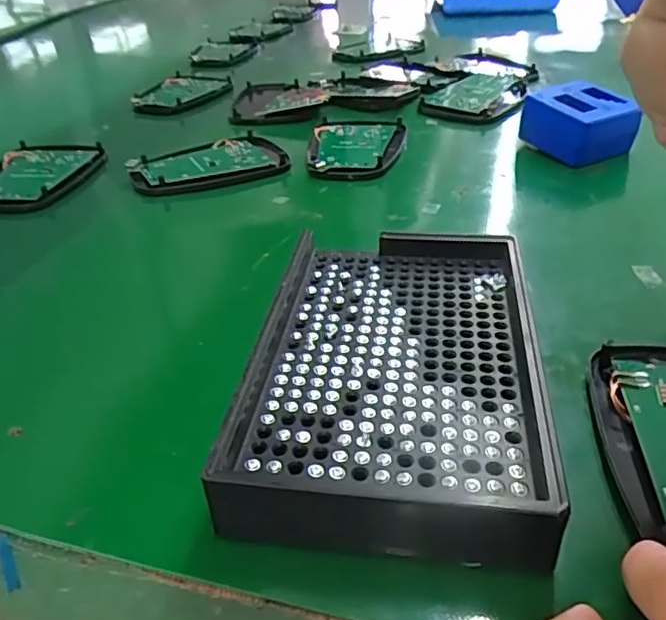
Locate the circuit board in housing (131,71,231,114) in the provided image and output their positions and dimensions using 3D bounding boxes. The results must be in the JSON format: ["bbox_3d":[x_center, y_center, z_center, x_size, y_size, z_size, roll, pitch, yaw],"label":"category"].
[{"bbox_3d":[-0.129,-0.190,0.528,0.064,0.011,0.091,9,36,10],"label":"circuit board in housing"}]

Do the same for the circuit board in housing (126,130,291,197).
[{"bbox_3d":[-0.080,-0.093,0.385,0.094,0.011,0.063,-13,38,-21],"label":"circuit board in housing"}]

